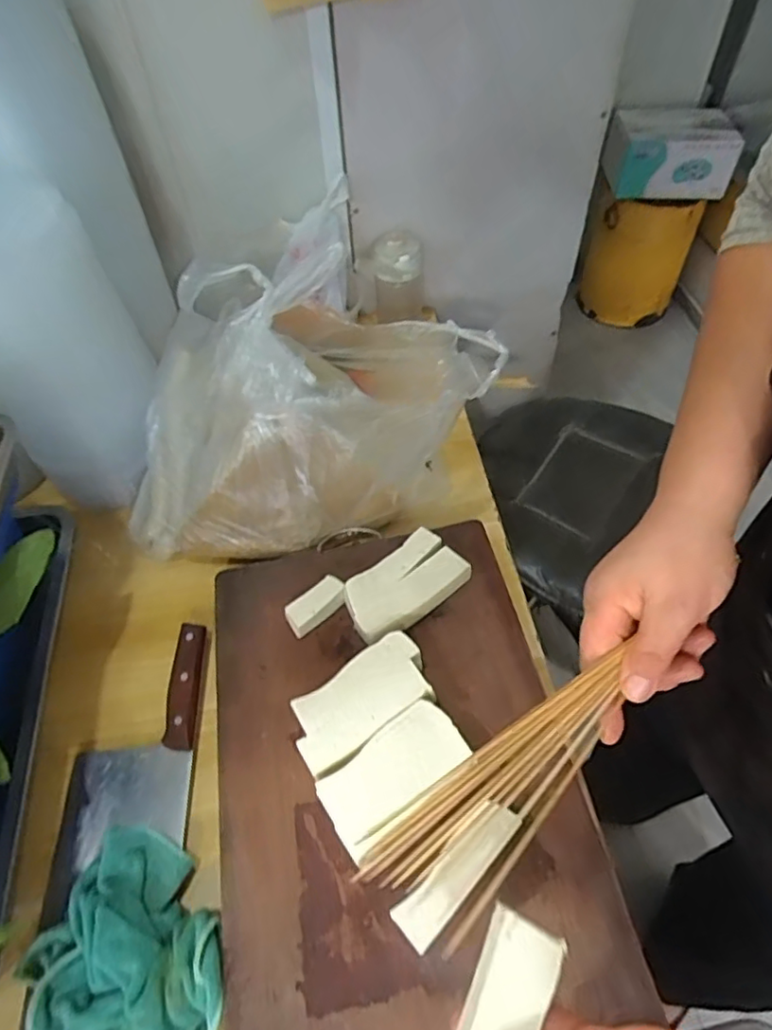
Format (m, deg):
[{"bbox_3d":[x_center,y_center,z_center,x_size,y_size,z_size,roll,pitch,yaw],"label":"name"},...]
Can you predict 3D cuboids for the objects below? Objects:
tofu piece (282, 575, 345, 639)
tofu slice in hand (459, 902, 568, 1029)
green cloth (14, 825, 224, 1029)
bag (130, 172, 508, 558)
[{"bbox_3d":[-0.071,0.090,0.594,0.063,0.024,0.029,-35,59,-22],"label":"tofu piece"},{"bbox_3d":[0.053,0.264,0.294,0.039,0.010,0.115,22,65,18],"label":"tofu slice in hand"},{"bbox_3d":[-0.196,0.315,0.451,0.150,0.032,0.133,-1,52,2],"label":"green cloth"},{"bbox_3d":[-0.093,-0.113,0.635,0.397,0.230,0.215,-1,52,1],"label":"bag"}]

